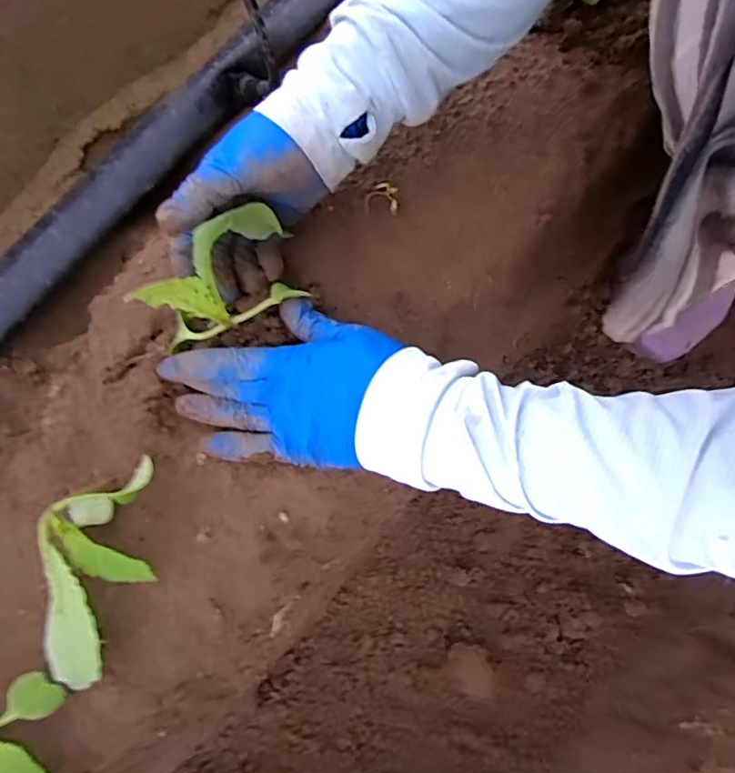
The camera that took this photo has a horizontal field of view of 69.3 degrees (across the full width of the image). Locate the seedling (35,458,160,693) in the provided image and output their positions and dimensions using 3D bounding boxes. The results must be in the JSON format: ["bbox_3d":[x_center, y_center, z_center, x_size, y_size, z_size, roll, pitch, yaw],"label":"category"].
[{"bbox_3d":[-0.155,0.107,0.315,0.055,0.042,0.121,0,78,0],"label":"seedling"}]

